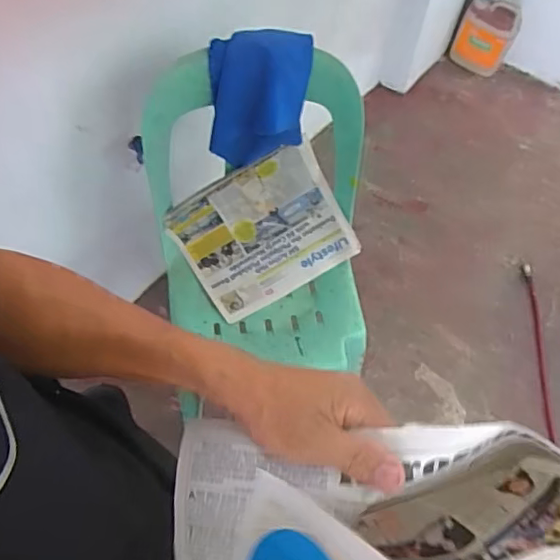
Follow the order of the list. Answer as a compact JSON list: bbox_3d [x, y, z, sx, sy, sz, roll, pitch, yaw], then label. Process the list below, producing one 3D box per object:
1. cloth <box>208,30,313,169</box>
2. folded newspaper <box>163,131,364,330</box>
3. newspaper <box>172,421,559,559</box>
[{"bbox_3d":[-0.037,-0.316,1.032,0.164,0.224,0.105,3,62,-1],"label":"cloth"},{"bbox_3d":[-0.034,-0.095,1.181,0.325,0.062,0.262,-29,98,-1],"label":"folded newspaper"},{"bbox_3d":[0.068,0.175,0.419,0.298,0.156,0.141,-7,62,5],"label":"newspaper"}]

